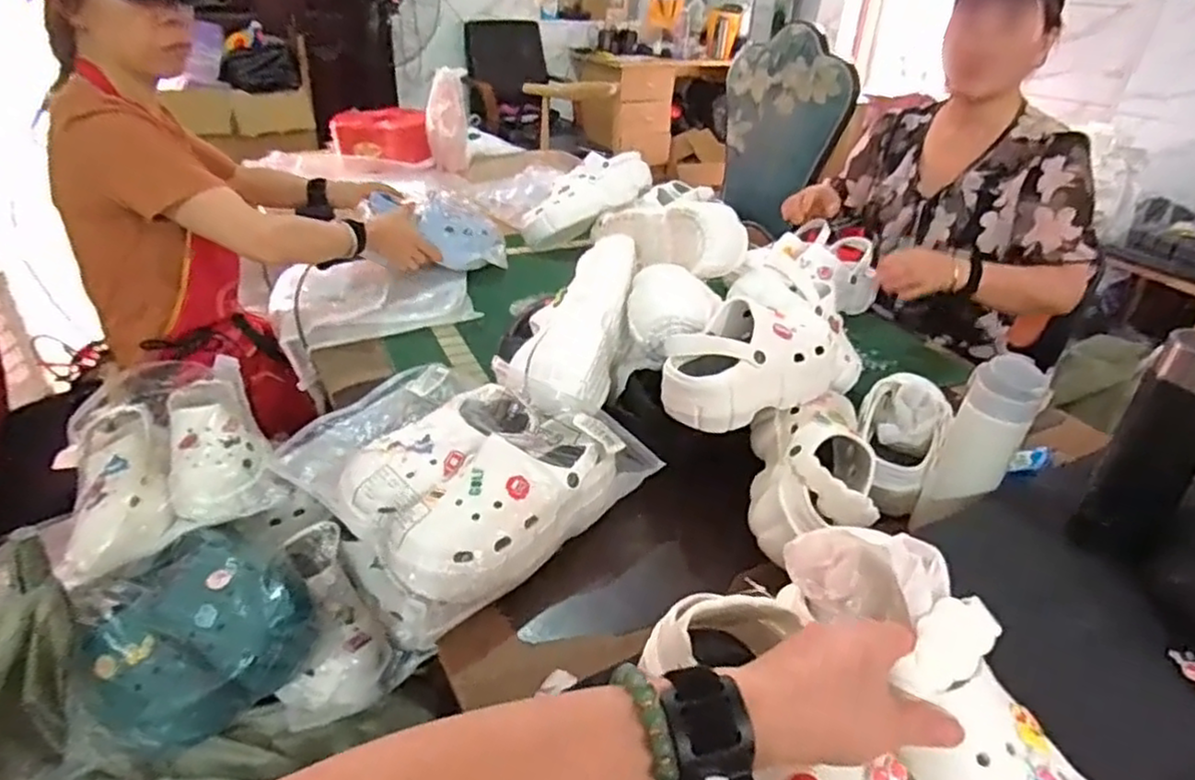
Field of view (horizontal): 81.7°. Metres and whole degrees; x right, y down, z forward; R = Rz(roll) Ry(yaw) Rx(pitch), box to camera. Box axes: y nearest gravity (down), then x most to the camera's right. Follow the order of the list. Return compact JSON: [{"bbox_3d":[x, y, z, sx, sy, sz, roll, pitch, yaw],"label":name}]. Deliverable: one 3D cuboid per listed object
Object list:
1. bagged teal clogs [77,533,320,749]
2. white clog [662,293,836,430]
[{"bbox_3d":[-0.463,0.279,0.813,0.228,0.124,0.200,-17,36,-29],"label":"bagged teal clogs"},{"bbox_3d":[0.182,-0.036,0.816,0.228,0.092,0.114,-20,38,-33],"label":"white clog"}]

